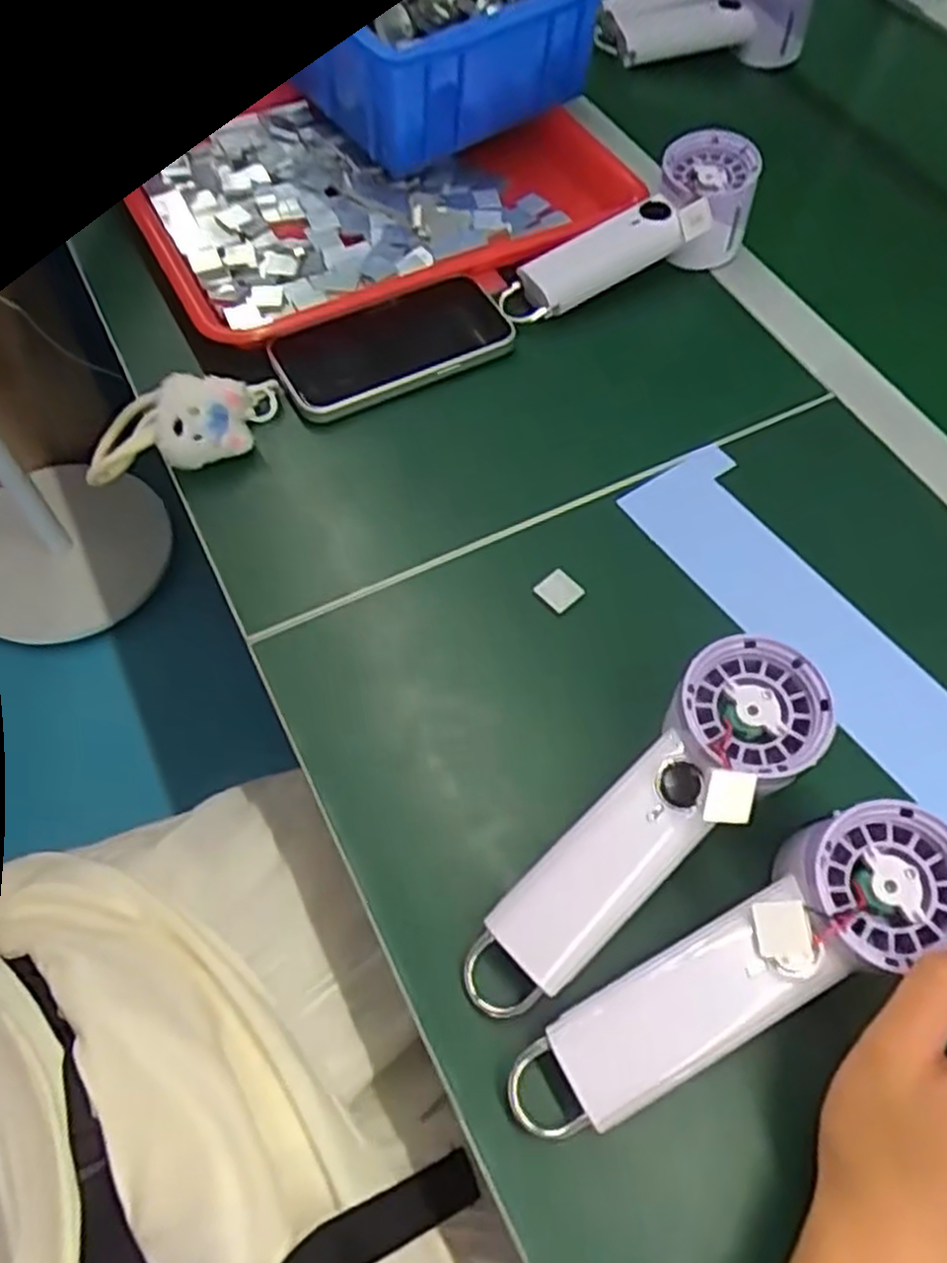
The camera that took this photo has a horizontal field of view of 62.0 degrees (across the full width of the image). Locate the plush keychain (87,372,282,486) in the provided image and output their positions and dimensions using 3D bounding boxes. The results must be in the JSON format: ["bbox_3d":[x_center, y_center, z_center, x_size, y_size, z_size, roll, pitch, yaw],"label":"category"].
[{"bbox_3d":[-0.175,-0.117,0.457,0.113,0.054,0.051,-16,61,12],"label":"plush keychain"}]

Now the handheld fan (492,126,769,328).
[{"bbox_3d":[0.105,-0.257,0.530,0.184,0.064,0.054,-29,66,3],"label":"handheld fan"}]

